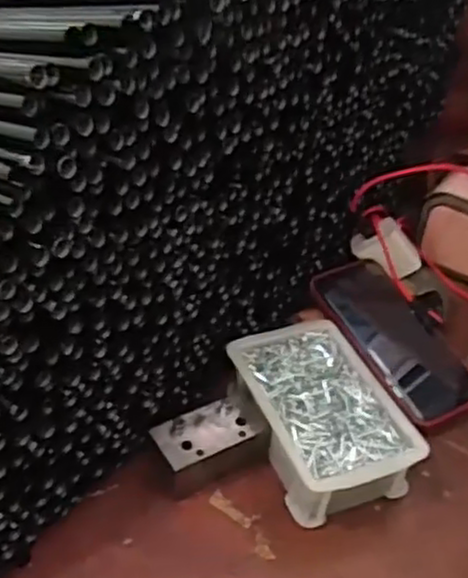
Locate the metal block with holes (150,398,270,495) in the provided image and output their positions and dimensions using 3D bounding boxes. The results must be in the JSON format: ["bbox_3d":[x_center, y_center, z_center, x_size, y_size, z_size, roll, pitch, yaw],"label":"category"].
[{"bbox_3d":[-0.018,0.112,0.525,0.078,0.038,0.044,-17,45,-27],"label":"metal block with holes"}]

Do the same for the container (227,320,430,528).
[{"bbox_3d":[0.064,0.097,0.544,0.098,0.051,0.151,-11,43,-21],"label":"container"}]

